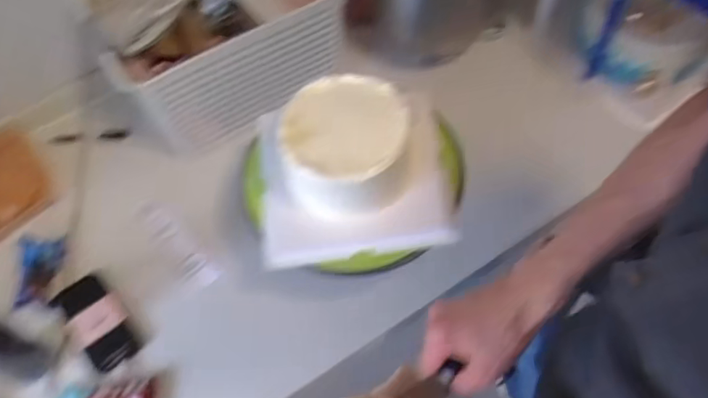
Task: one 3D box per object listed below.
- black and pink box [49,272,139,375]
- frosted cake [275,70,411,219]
[{"bbox_3d":[-0.365,0.172,0.814,0.069,0.014,0.143,-39,69,-20],"label":"black and pink box"},{"bbox_3d":[-0.013,-0.059,0.706,0.149,0.108,0.142,-2,60,4],"label":"frosted cake"}]

